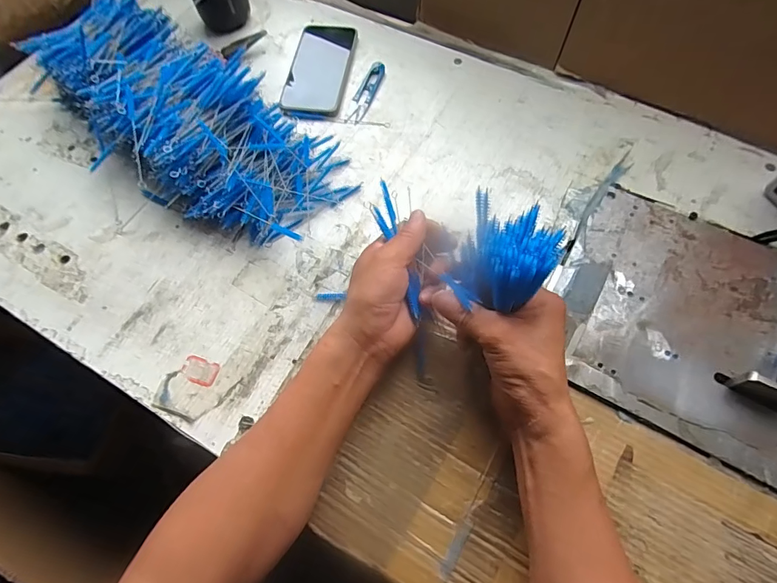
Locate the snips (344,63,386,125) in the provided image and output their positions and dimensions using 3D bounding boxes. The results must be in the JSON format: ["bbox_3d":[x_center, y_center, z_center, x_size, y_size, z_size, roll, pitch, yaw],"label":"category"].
[{"bbox_3d":[-0.030,-0.259,0.561,0.025,0.009,0.101,17,67,11],"label":"snips"}]

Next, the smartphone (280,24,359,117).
[{"bbox_3d":[-0.092,-0.307,0.585,0.080,0.011,0.175,6,65,6],"label":"smartphone"}]

